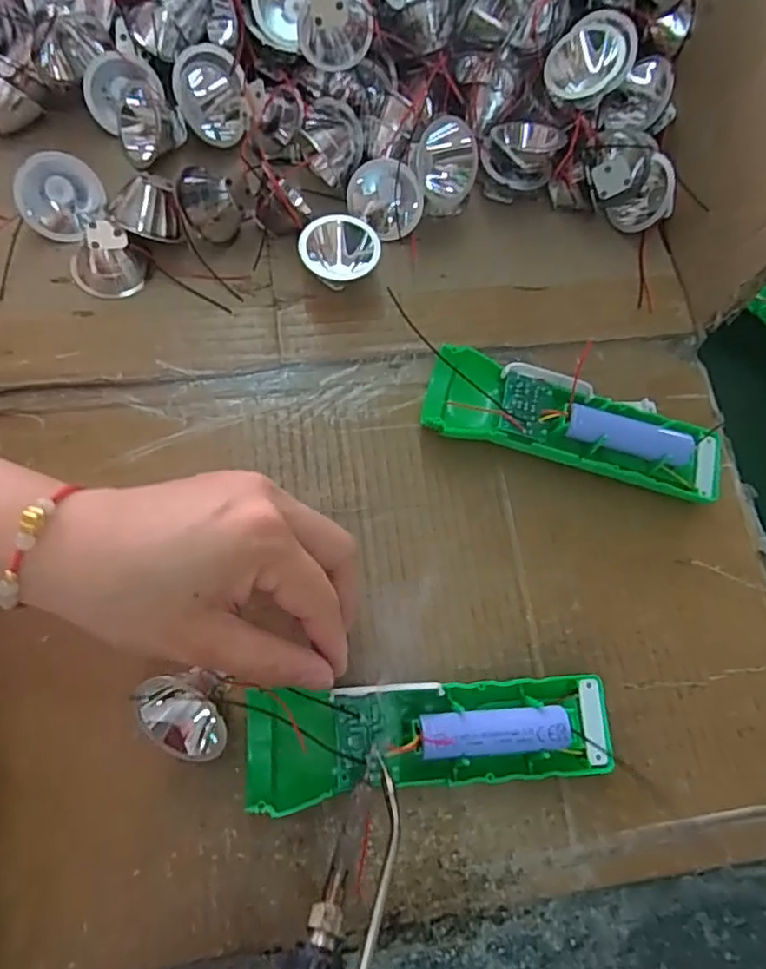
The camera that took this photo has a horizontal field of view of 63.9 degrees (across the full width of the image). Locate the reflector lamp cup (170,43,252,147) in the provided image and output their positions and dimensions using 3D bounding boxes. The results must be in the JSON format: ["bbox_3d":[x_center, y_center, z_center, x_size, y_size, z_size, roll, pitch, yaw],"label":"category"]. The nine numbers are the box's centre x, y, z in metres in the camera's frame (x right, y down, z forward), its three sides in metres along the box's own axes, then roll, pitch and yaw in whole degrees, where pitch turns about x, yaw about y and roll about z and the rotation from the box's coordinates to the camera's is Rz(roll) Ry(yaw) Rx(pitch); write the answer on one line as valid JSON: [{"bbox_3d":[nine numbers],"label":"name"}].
[{"bbox_3d":[-0.105,-0.238,0.375,0.042,0.028,0.052,-7,70,-8],"label":"reflector lamp cup"}]

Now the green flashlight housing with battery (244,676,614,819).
[{"bbox_3d":[0.021,0.109,0.265,0.157,0.026,0.044,-3,72,-5],"label":"green flashlight housing with battery"}]

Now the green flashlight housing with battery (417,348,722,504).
[{"bbox_3d":[0.097,-0.030,0.321,0.152,0.026,0.047,17,69,1],"label":"green flashlight housing with battery"}]

